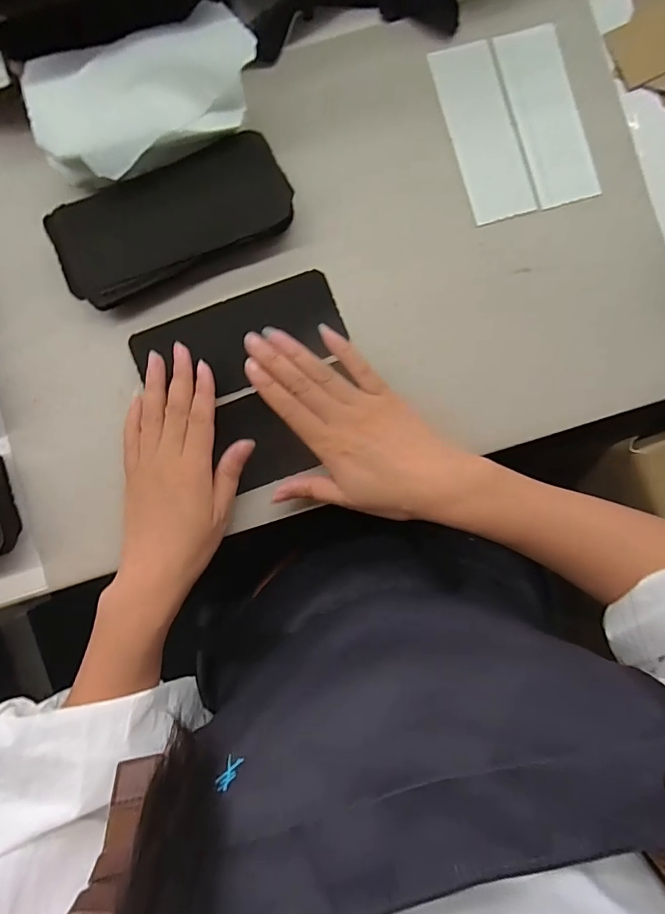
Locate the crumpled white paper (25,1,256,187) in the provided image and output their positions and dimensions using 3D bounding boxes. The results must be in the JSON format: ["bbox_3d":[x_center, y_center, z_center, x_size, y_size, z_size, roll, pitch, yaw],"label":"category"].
[{"bbox_3d":[-0.138,-0.260,0.346,0.168,0.045,0.090,-22,90,-2],"label":"crumpled white paper"}]

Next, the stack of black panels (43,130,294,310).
[{"bbox_3d":[-0.124,-0.186,0.368,0.179,0.026,0.084,-24,90,-2],"label":"stack of black panels"}]

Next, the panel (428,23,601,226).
[{"bbox_3d":[0.150,-0.275,0.383,0.105,0.004,0.144,-16,91,1],"label":"panel"}]

